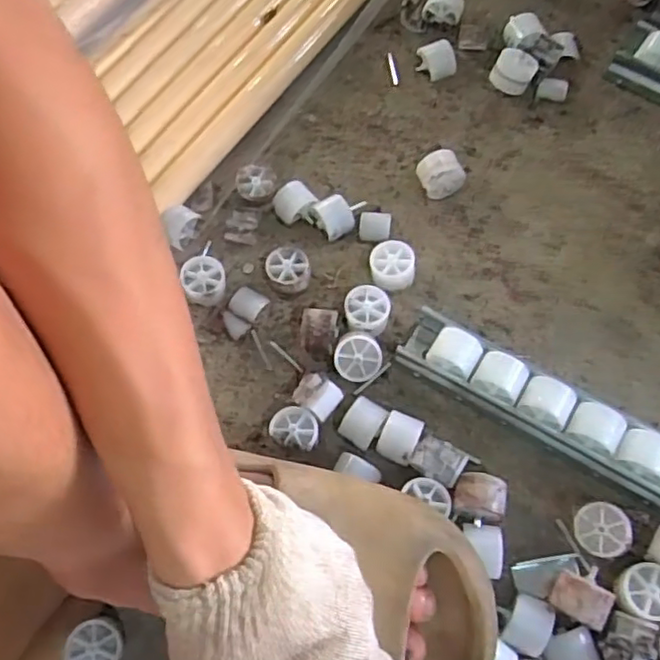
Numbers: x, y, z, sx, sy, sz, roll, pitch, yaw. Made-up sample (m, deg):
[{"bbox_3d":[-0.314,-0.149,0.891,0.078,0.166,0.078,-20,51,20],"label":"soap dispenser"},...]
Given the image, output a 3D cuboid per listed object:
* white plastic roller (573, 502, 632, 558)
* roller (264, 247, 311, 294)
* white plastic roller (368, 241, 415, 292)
[{"bbox_3d":[0.183,0.136,0.431,0.034,0.022,0.034,-1,66,17],"label":"white plastic roller"},{"bbox_3d":[-0.033,-0.045,0.515,0.034,0.029,0.033,-1,70,2],"label":"roller"},{"bbox_3d":[0.049,-0.050,0.512,0.035,0.026,0.037,-1,70,2],"label":"white plastic roller"}]

